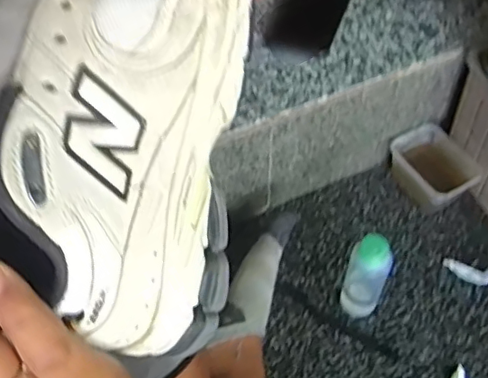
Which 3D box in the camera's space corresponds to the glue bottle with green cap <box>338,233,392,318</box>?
[{"bbox_3d":[0.135,0.096,0.636,0.047,0.139,0.041,20,57,15],"label":"glue bottle with green cap"}]

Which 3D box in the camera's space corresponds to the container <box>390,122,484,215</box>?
[{"bbox_3d":[0.251,-0.024,0.770,0.088,0.056,0.107,-20,56,-13],"label":"container"}]

